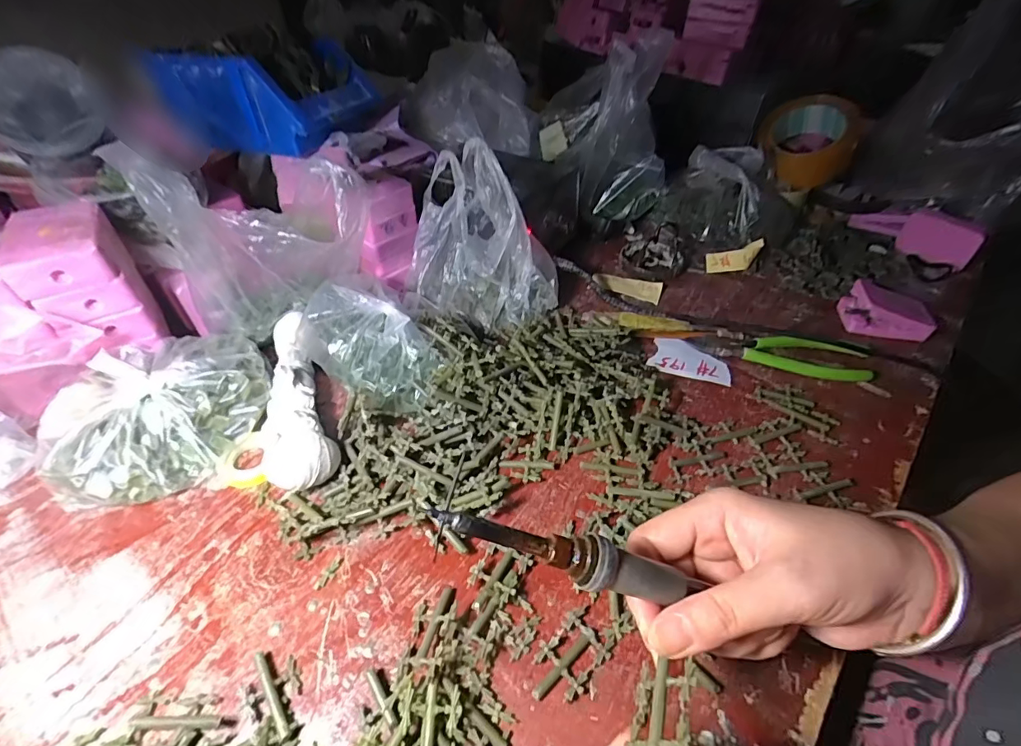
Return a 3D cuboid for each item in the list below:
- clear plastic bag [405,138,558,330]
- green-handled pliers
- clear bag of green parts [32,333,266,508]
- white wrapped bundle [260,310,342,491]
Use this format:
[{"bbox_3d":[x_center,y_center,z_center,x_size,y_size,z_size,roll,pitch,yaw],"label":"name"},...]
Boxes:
[{"bbox_3d":[-0.022,-0.131,0.426,0.128,0.126,0.089,4,45,2],"label":"clear plastic bag"},{"bbox_3d":[0.240,-0.021,0.427,0.150,0.010,0.047,12,46,9],"label":"green-handled pliers"},{"bbox_3d":[-0.244,0.027,0.336,0.142,0.052,0.104,-33,55,-30],"label":"clear bag of green parts"},{"bbox_3d":[-0.162,0.024,0.353,0.046,0.042,0.150,-17,48,-18],"label":"white wrapped bundle"}]

